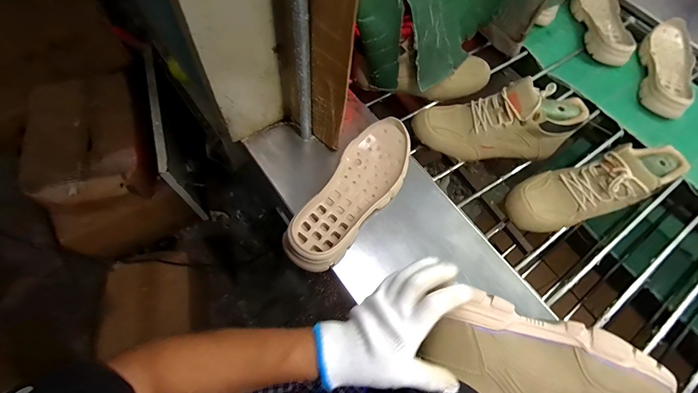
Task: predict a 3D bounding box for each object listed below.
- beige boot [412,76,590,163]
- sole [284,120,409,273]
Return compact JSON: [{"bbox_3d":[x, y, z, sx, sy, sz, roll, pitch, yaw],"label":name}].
[{"bbox_3d":[0.271,-0.129,0.605,0.290,0.133,0.088,-2,64,12],"label":"beige boot"},{"bbox_3d":[0.011,-0.005,0.525,0.107,0.051,0.284,28,67,11],"label":"sole"}]

